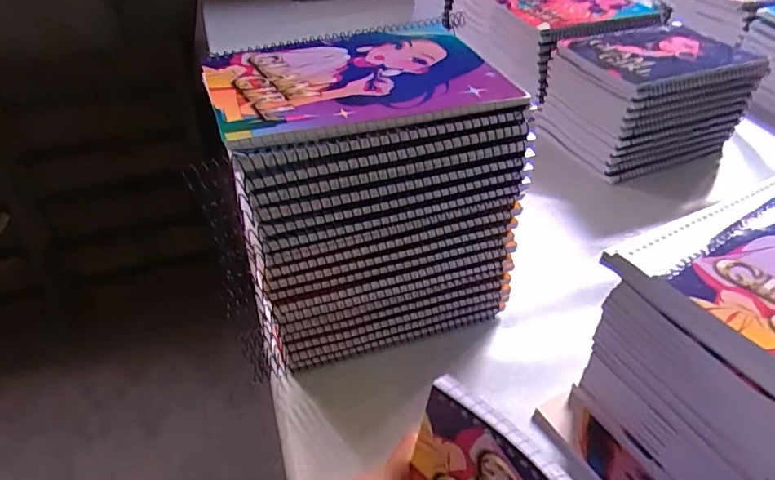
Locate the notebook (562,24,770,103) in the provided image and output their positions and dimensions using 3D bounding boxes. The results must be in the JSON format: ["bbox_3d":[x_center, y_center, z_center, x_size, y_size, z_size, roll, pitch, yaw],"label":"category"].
[{"bbox_3d":[0.328,-0.229,0.637,0.199,0.015,0.156,-15,44,-14],"label":"notebook"}]

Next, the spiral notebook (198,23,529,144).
[{"bbox_3d":[-0.022,-0.117,0.363,0.198,0.012,0.139,-14,41,-14],"label":"spiral notebook"}]

